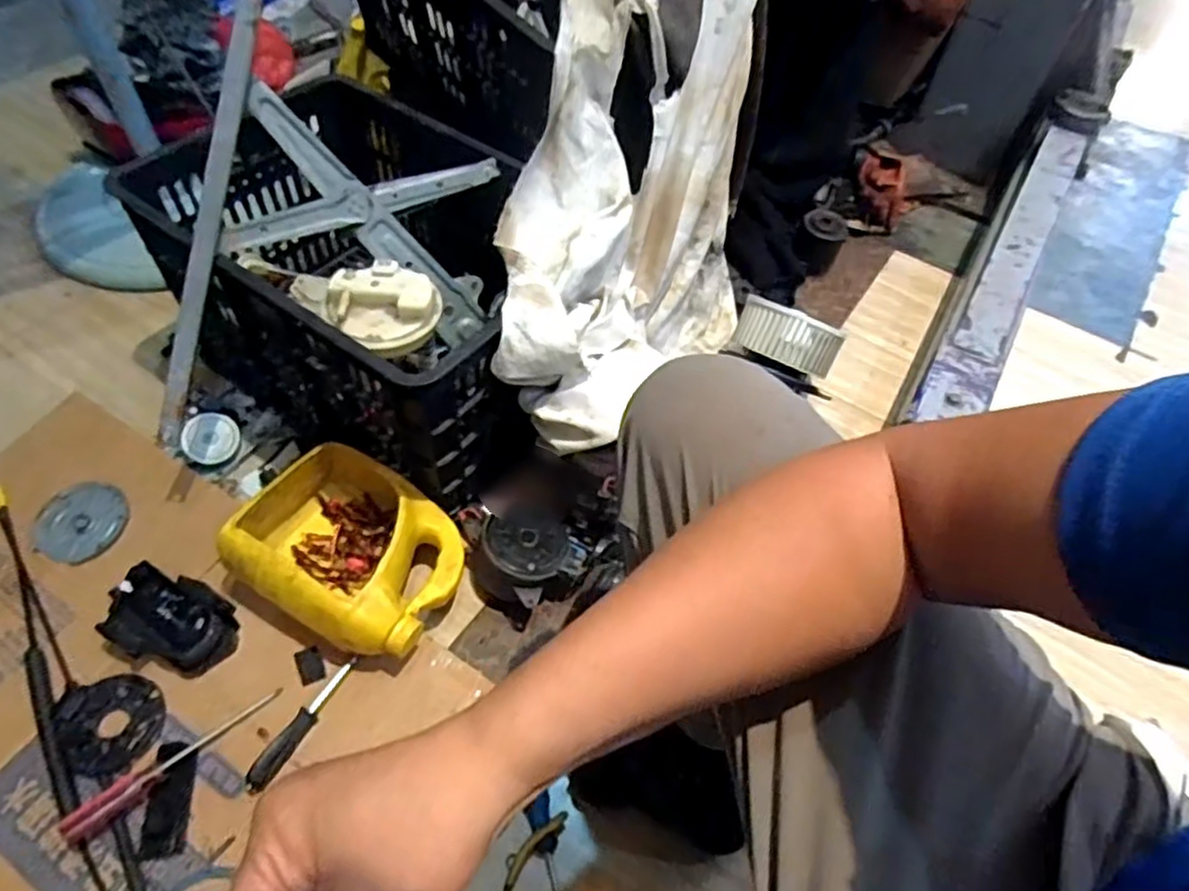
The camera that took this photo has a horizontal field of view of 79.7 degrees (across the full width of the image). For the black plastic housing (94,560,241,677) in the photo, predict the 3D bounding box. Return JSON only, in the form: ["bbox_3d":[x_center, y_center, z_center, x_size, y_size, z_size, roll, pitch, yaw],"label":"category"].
[{"bbox_3d":[-0.440,0.183,0.743,0.121,0.067,0.084,15,56,9],"label":"black plastic housing"}]

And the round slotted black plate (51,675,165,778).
[{"bbox_3d":[-0.483,0.274,0.708,0.106,0.014,0.088,14,56,8],"label":"round slotted black plate"}]

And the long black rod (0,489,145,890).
[{"bbox_3d":[-0.548,0.250,0.722,0.045,0.015,0.584,-30,61,-21],"label":"long black rod"}]

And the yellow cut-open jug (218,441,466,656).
[{"bbox_3d":[-0.259,0.112,0.773,0.223,0.114,0.175,27,59,17],"label":"yellow cut-open jug"}]

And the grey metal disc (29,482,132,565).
[{"bbox_3d":[-0.604,0.088,0.836,0.103,0.006,0.098,1,55,-1],"label":"grey metal disc"}]

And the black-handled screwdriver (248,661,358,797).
[{"bbox_3d":[-0.291,0.273,0.707,0.022,0.022,0.146,25,53,16],"label":"black-handled screwdriver"}]

